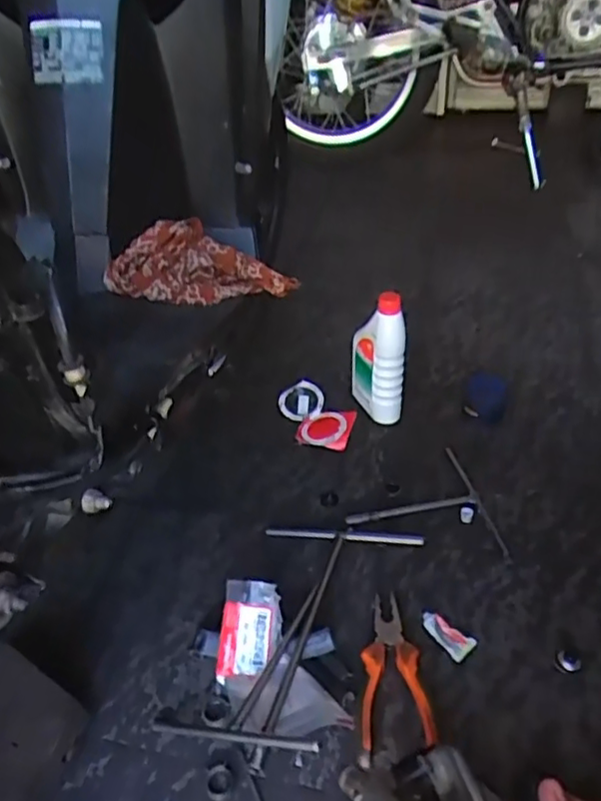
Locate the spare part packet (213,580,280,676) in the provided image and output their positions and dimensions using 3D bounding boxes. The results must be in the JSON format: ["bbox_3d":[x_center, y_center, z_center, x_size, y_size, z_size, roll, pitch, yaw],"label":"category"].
[{"bbox_3d":[-0.052,0.232,0.648,0.059,0.015,0.091,6,70,1],"label":"spare part packet"}]

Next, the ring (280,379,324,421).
[{"bbox_3d":[0.002,0.001,0.992,0.070,0.011,0.063,-28,67,-8],"label":"ring"}]

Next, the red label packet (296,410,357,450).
[{"bbox_3d":[0.038,0.042,0.943,0.082,0.012,0.067,4,57,21],"label":"red label packet"}]

